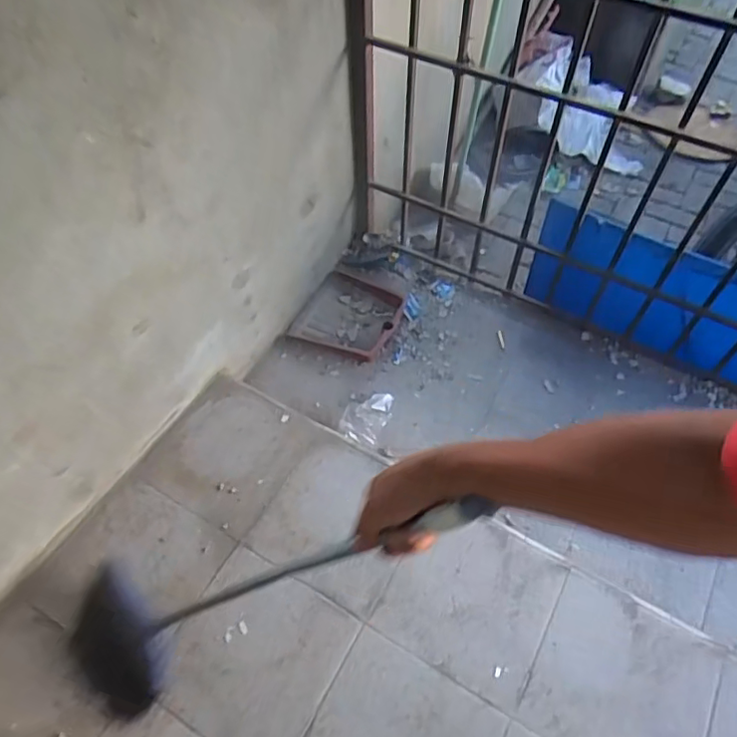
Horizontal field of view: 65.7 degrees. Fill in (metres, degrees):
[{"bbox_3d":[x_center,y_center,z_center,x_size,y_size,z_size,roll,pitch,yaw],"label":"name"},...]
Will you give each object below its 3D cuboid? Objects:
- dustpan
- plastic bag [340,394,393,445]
[{"bbox_3d":[-0.045,-0.155,1.598,0.254,0.063,0.261,22,59,12],"label":"dustpan"},{"bbox_3d":[-0.005,0.115,1.436,0.117,0.053,0.161,10,59,8],"label":"plastic bag"}]

